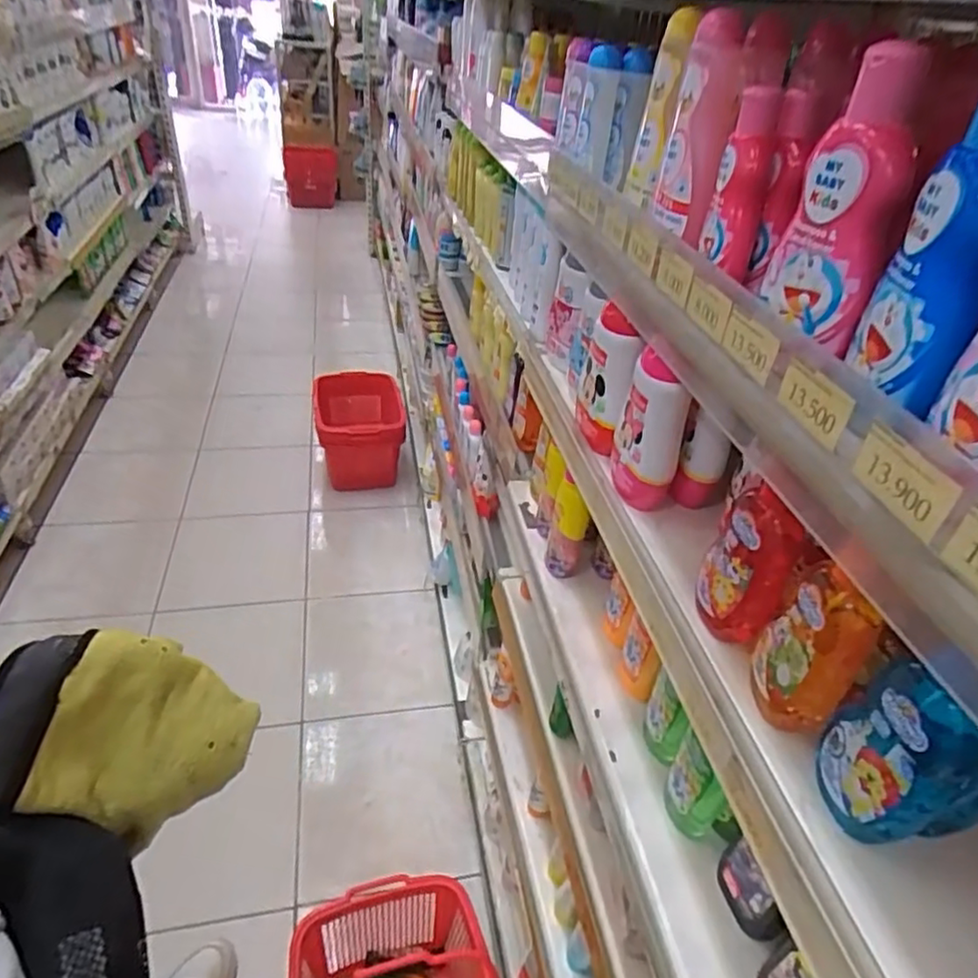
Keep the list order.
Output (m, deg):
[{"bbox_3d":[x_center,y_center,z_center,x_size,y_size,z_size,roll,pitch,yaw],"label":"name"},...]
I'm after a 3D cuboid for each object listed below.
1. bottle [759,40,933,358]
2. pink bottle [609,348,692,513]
[{"bbox_3d":[0.183,-0.145,0.328,0.028,0.127,0.057,-10,39,-19],"label":"bottle"},{"bbox_3d":[0.147,-0.054,0.588,0.061,0.131,0.069,15,38,13],"label":"pink bottle"}]

